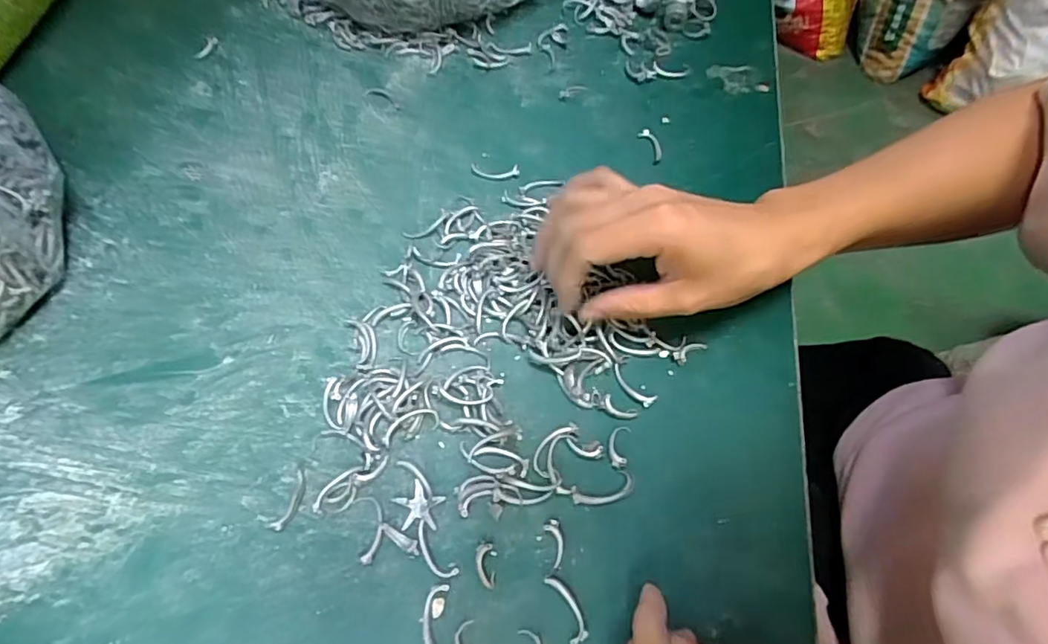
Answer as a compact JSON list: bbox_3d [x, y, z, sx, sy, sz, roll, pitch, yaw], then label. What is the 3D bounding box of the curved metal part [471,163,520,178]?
[{"bbox_3d":[-0.019,-0.101,0.378,0.032,0.004,0.010,6,62,3],"label":"curved metal part"}]

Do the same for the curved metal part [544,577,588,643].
[{"bbox_3d":[0.019,0.128,0.254,0.009,0.004,0.029,-21,64,-12],"label":"curved metal part"}]

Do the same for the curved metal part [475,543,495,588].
[{"bbox_3d":[-0.018,0.112,0.262,0.009,0.006,0.019,-4,62,-3],"label":"curved metal part"}]

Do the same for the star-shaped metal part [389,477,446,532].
[{"bbox_3d":[-0.051,0.090,0.274,0.024,0.004,0.021,29,65,14],"label":"star-shaped metal part"}]

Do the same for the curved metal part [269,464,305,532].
[{"bbox_3d":[-0.113,0.085,0.276,0.009,0.004,0.031,14,62,6],"label":"curved metal part"}]

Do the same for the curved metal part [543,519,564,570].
[{"bbox_3d":[0.015,0.105,0.268,0.008,0.005,0.021,-8,74,-5],"label":"curved metal part"}]

